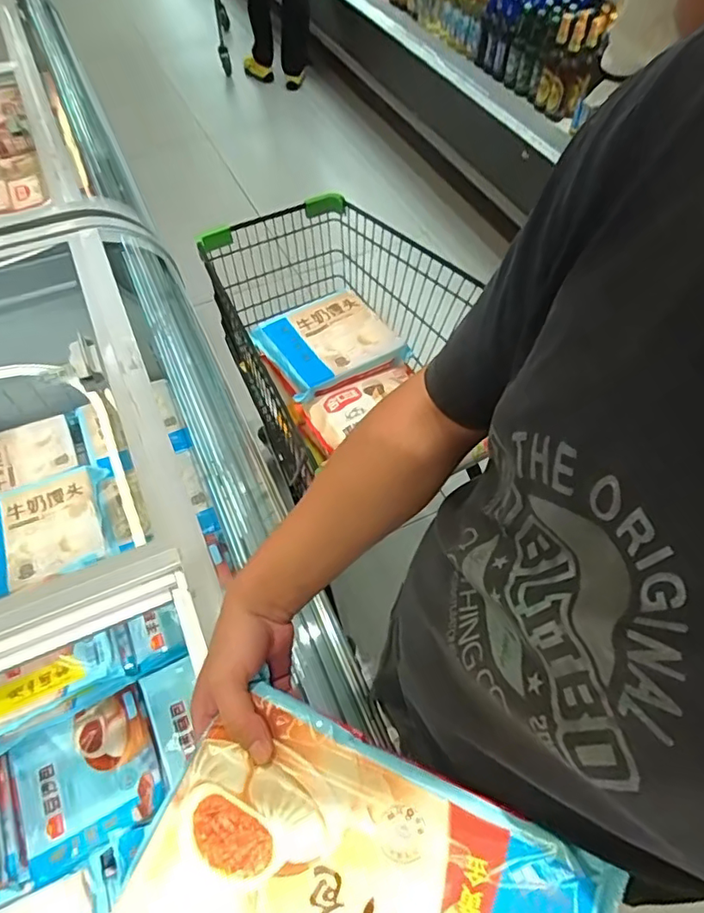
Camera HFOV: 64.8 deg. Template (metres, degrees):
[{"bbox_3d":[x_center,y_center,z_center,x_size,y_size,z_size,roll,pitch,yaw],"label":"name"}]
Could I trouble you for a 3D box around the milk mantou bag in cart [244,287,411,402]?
[{"bbox_3d":[-0.045,-0.242,1.158,0.255,0.044,0.228,-26,63,-13],"label":"milk mantou bag in cart"}]

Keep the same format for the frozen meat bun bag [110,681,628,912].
[{"bbox_3d":[0.001,0.287,0.351,0.286,0.044,0.179,23,63,13],"label":"frozen meat bun bag"}]

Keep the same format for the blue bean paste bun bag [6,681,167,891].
[{"bbox_3d":[-0.411,0.495,0.856,0.212,0.044,0.200,-27,63,-14],"label":"blue bean paste bun bag"}]

